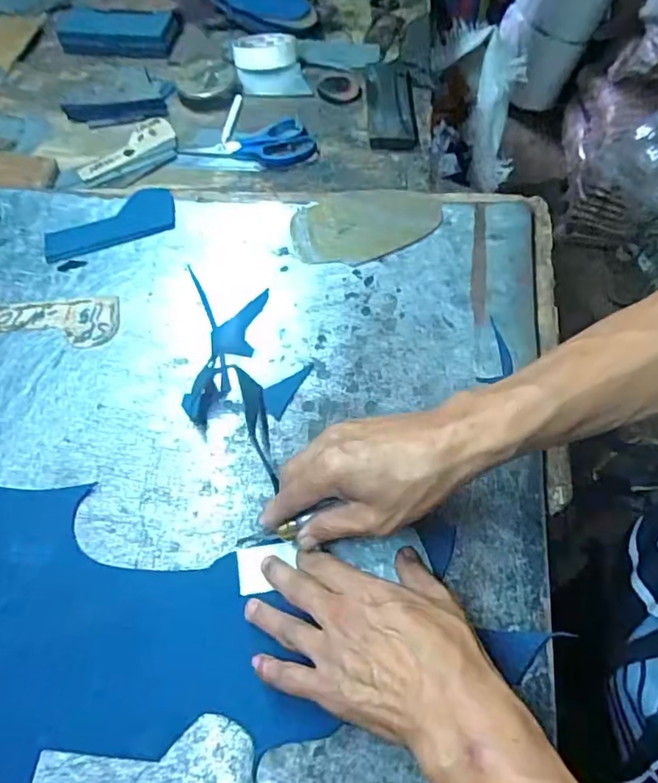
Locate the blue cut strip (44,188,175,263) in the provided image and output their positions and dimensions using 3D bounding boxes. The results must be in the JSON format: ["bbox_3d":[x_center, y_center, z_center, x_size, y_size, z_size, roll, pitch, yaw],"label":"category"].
[{"bbox_3d":[-0.224,-0.174,0.585,0.130,0.009,0.069,-13,62,-7],"label":"blue cut strip"}]

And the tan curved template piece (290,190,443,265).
[{"bbox_3d":[0.035,-0.163,0.559,0.142,0.005,0.086,-2,65,8],"label":"tan curved template piece"}]

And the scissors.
[{"bbox_3d":[-0.091,-0.280,0.661,0.143,0.012,0.074,-17,62,-10],"label":"scissors"}]

